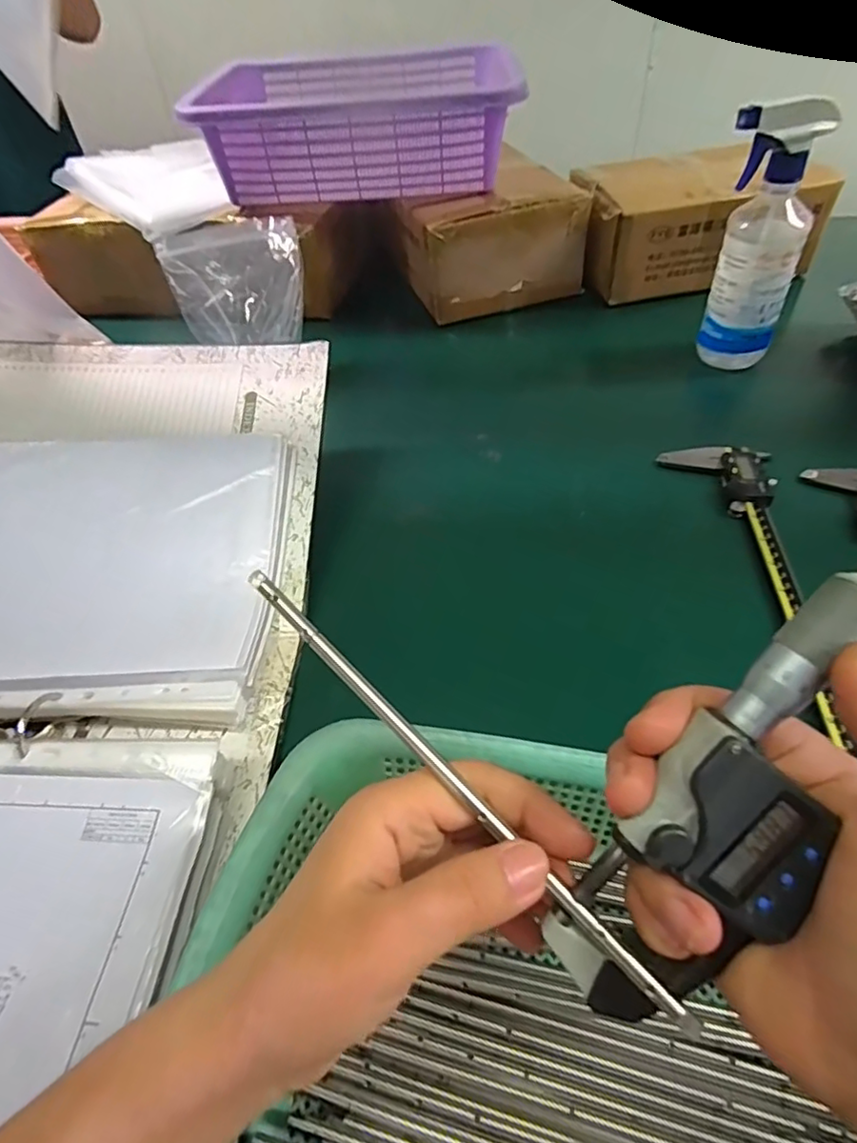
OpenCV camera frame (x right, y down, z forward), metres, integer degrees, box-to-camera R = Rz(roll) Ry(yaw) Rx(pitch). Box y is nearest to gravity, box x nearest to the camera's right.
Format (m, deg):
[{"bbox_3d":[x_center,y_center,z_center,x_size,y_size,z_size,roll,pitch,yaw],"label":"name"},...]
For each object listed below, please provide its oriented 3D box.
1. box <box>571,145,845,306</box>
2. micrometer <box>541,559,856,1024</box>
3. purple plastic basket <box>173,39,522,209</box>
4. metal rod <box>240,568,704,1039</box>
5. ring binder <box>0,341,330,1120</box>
[{"bbox_3d":[0.318,-0.438,0.737,0.272,0.100,0.168,-9,48,-3],"label":"box"},{"bbox_3d":[0.087,0.061,0.162,0.046,0.031,0.155,30,98,28],"label":"micrometer"},{"bbox_3d":[-0.084,-0.561,0.741,0.364,0.101,0.307,-4,48,1],"label":"purple plastic basket"},{"bbox_3d":[0.003,0.063,0.191,0.007,0.004,0.194,-38,68,-26],"label":"metal rod"},{"bbox_3d":[-0.263,0.045,0.378,0.334,0.077,0.594,-2,48,4],"label":"ring binder"}]

